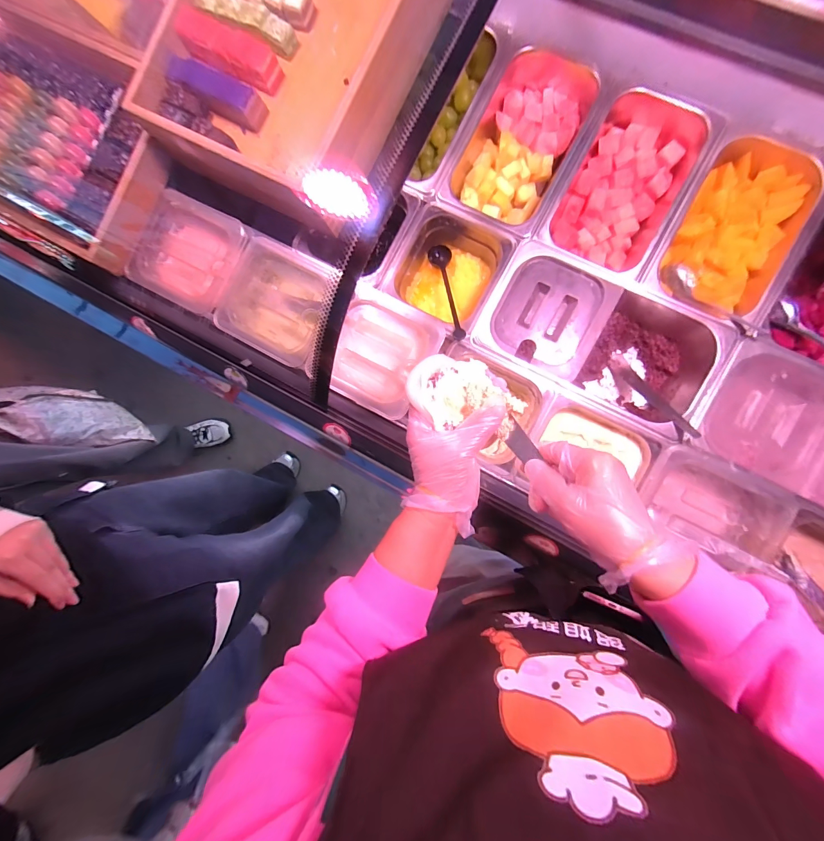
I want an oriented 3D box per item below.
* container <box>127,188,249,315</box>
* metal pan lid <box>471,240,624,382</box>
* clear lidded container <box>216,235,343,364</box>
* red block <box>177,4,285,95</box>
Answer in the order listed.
[{"bbox_3d":[-0.370,-0.276,0.621,0.166,0.054,0.159,27,91,5],"label":"container"},{"bbox_3d":[0.196,-0.158,0.540,0.160,0.021,0.161,30,91,5],"label":"metal pan lid"},{"bbox_3d":[-0.218,-0.191,0.618,0.170,0.061,0.166,26,90,5],"label":"clear lidded container"},{"bbox_3d":[-0.256,-0.506,0.506,0.153,0.033,0.048,28,91,5],"label":"red block"}]

